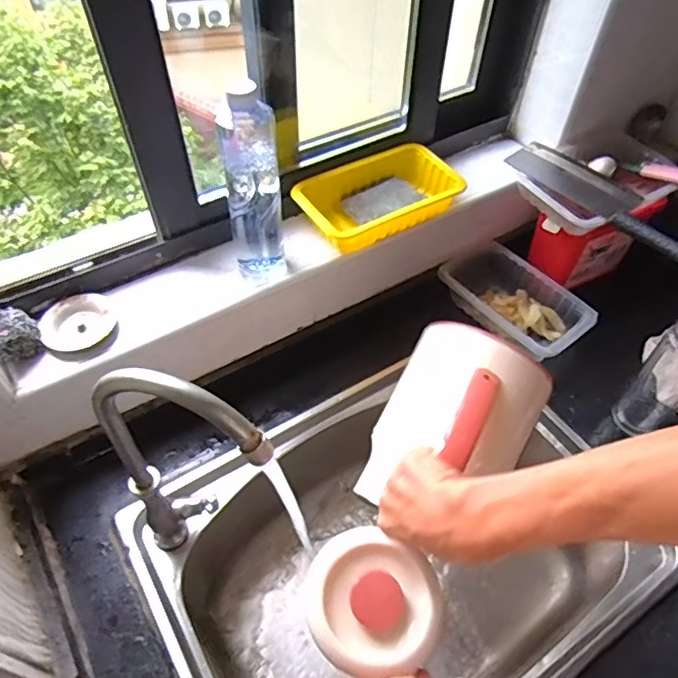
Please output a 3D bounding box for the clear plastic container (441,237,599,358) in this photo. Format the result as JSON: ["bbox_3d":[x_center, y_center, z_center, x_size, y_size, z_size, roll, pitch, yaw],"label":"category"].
[{"bbox_3d":[0.266,-0.051,0.863,0.134,0.064,0.217,-30,59,-24],"label":"clear plastic container"}]

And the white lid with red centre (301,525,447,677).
[{"bbox_3d":[0.032,0.239,0.510,0.124,0.024,0.112,25,55,16],"label":"white lid with red centre"}]

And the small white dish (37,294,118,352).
[{"bbox_3d":[-0.305,-0.020,0.655,0.082,0.017,0.067,-32,59,-24],"label":"small white dish"}]

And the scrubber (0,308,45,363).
[{"bbox_3d":[-0.353,-0.004,0.617,0.044,0.048,0.063,-26,57,-21],"label":"scrubber"}]

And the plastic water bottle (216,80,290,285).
[{"bbox_3d":[-0.095,-0.170,0.642,0.065,0.235,0.059,-5,52,-6],"label":"plastic water bottle"}]

